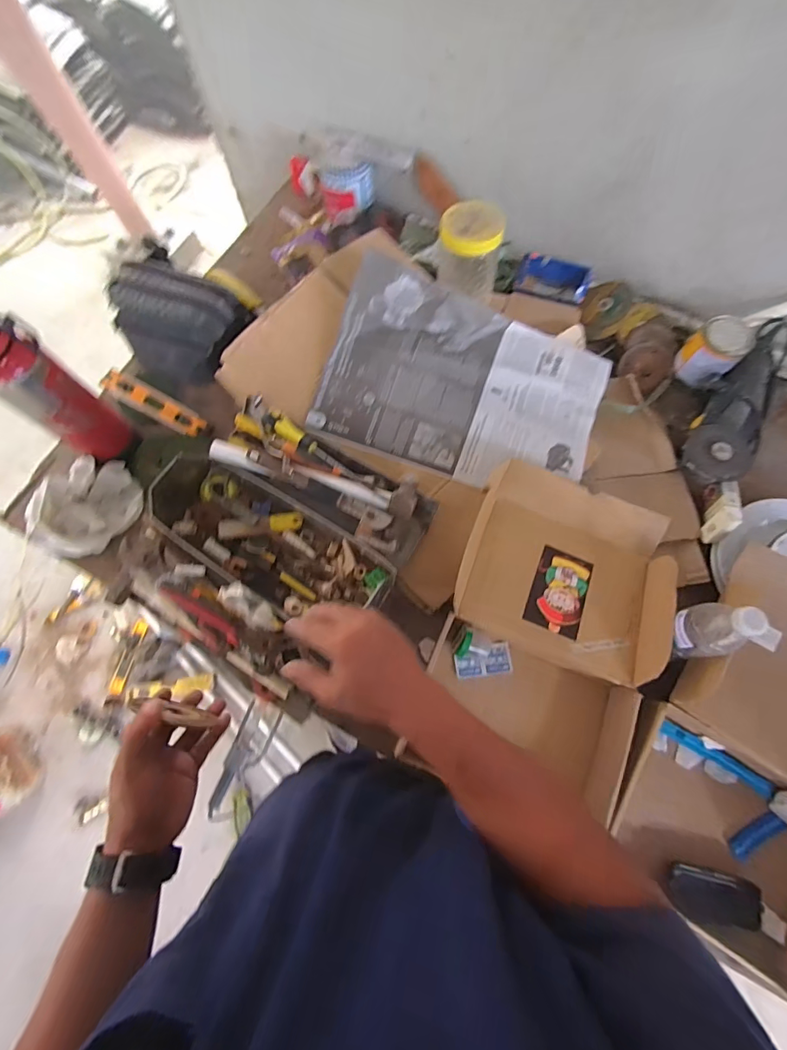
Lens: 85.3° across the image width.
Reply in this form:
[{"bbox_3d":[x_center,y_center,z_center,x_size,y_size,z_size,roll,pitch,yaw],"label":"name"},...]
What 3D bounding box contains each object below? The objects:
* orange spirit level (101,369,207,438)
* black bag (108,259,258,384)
[{"bbox_3d":[-0.438,-0.225,0.770,0.213,0.024,0.046,30,75,10],"label":"orange spirit level"},{"bbox_3d":[-0.383,-0.360,0.763,0.202,0.124,0.157,9,72,4],"label":"black bag"}]

